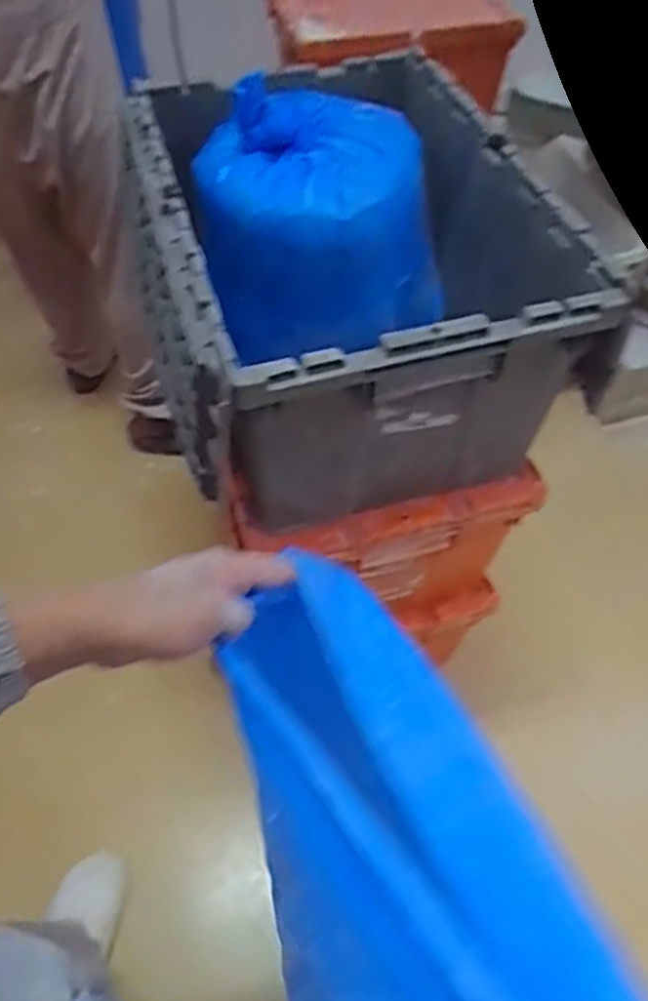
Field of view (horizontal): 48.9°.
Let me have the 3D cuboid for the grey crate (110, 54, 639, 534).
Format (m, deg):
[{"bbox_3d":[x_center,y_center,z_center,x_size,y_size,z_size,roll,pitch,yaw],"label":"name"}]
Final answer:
[{"bbox_3d":[0.007,-0.294,0.938,0.470,0.297,0.624,-11,55,-10],"label":"grey crate"}]

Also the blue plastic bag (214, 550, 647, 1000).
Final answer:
[{"bbox_3d":[0.056,0.233,0.346,0.147,0.109,0.420,-23,54,-17],"label":"blue plastic bag"}]

